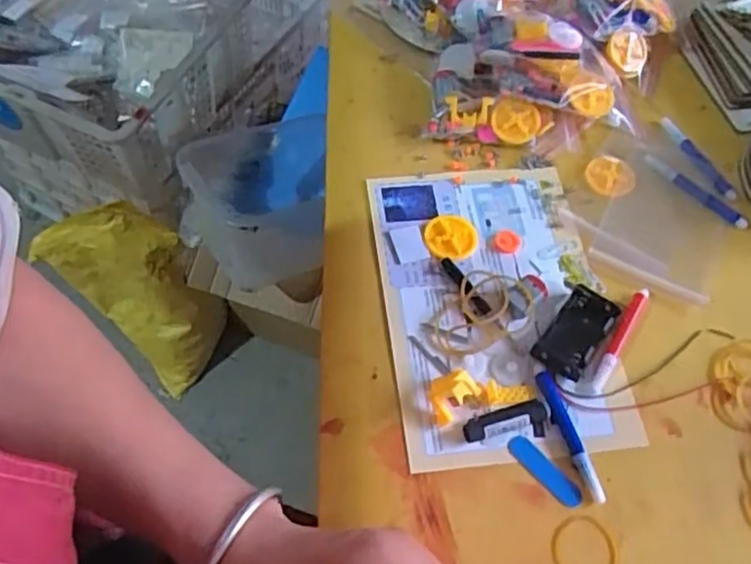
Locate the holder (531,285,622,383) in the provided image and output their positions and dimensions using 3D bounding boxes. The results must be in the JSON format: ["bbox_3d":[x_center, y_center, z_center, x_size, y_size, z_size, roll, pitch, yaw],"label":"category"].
[{"bbox_3d":[0.122,0.029,0.408,0.031,0.016,0.060,33,63,16],"label":"holder"}]

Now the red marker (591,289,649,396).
[{"bbox_3d":[0.149,0.035,0.412,0.009,0.007,0.079,30,62,14],"label":"red marker"}]

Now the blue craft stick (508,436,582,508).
[{"bbox_3d":[0.094,0.104,0.373,0.013,0.004,0.047,-38,68,-22],"label":"blue craft stick"}]

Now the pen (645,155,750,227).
[{"bbox_3d":[0.225,-0.064,0.477,0.081,0.005,0.011,40,65,19],"label":"pen"}]

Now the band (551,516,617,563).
[{"bbox_3d":[0.110,0.142,0.356,0.033,0.004,0.037,26,61,12],"label":"band"}]

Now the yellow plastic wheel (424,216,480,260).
[{"bbox_3d":[0.050,-0.029,0.449,0.034,0.006,0.034,1,59,-2],"label":"yellow plastic wheel"}]

